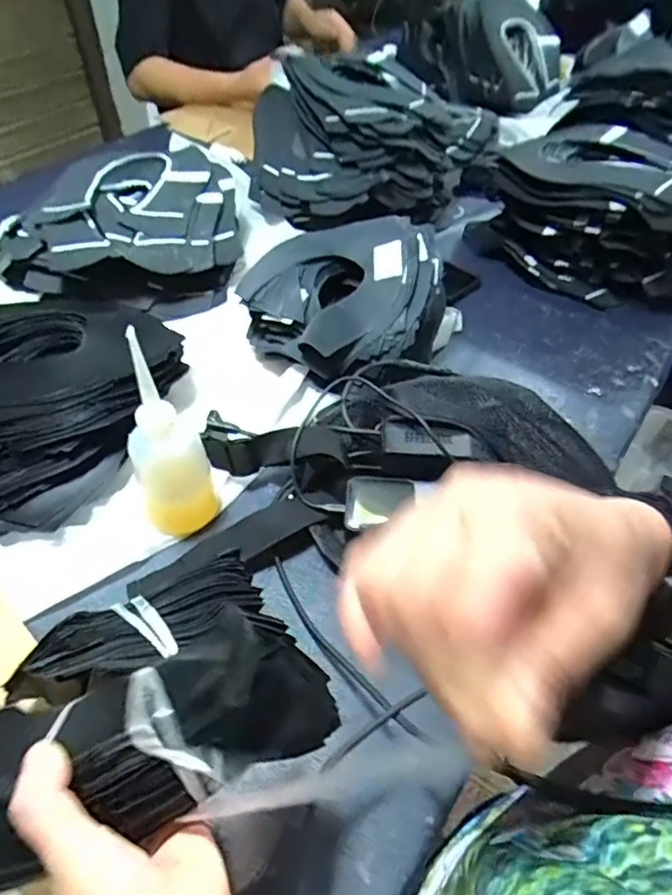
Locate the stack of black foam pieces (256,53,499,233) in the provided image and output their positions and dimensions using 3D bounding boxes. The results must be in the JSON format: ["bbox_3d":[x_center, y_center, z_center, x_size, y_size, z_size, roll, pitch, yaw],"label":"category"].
[{"bbox_3d":[0.022,-0.458,0.857,0.290,0.154,0.252,-6,49,-6],"label":"stack of black foam pieces"}]

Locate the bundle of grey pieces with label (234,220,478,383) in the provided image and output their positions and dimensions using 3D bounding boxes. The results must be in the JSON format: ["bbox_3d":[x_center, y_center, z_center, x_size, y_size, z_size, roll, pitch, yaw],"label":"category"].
[{"bbox_3d":[0.011,-0.173,0.652,0.206,0.120,0.208,0,49,0],"label":"bundle of grey pieces with label"}]

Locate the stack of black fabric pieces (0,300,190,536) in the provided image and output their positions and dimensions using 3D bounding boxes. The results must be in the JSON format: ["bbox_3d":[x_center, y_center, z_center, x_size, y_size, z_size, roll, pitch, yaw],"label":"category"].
[{"bbox_3d":[-0.286,-0.047,0.549,0.214,0.089,0.276,24,53,19],"label":"stack of black fabric pieces"}]

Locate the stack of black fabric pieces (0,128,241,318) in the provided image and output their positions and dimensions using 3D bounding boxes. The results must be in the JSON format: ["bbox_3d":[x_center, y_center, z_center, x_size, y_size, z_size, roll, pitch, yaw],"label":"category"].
[{"bbox_3d":[-0.276,-0.288,0.758,0.316,0.099,0.277,-26,54,-22],"label":"stack of black fabric pieces"}]

